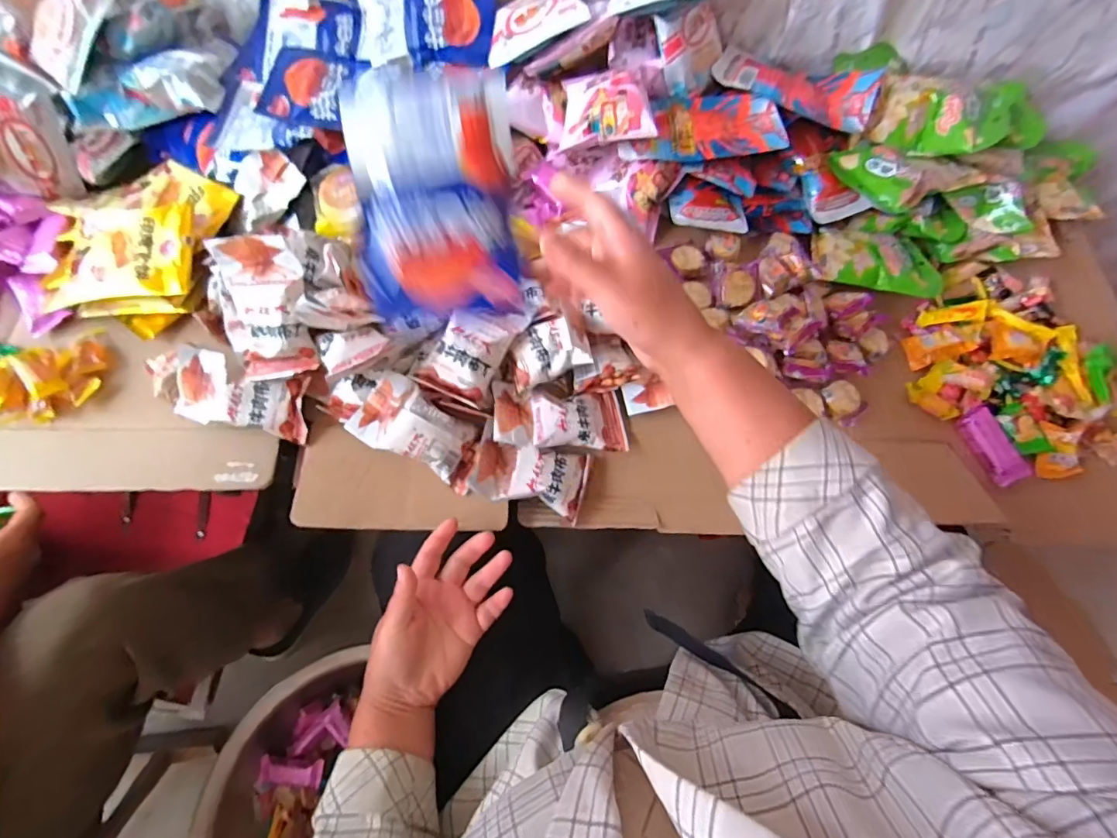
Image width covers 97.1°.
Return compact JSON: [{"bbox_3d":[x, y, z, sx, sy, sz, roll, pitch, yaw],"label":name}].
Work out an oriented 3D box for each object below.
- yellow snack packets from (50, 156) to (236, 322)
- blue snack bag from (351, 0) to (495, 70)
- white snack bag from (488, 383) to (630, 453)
[{"bbox_3d":[-0.477,-0.213,0.562,0.217,0.062,0.185,3,68,-1],"label":"yellow snack packets"},{"bbox_3d":[-0.164,-0.487,0.592,0.170,0.030,0.115,0,90,-3],"label":"blue snack bag"},{"bbox_3d":[0.004,-0.003,0.522,0.146,0.026,0.069,3,66,-21],"label":"white snack bag"}]

